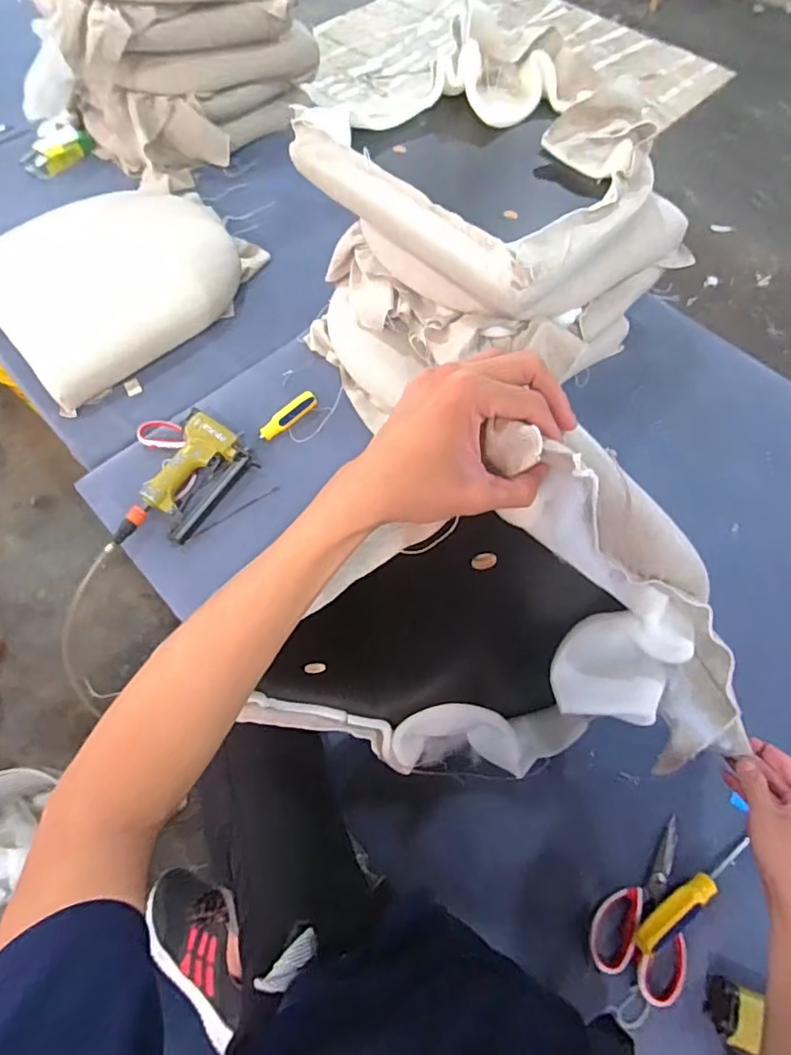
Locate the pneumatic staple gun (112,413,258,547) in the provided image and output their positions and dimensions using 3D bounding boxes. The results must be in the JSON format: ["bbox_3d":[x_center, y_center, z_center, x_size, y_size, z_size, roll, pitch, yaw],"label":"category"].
[{"bbox_3d":[-0.327,-0.059,0.889,0.115,0.067,0.235,24,66,11],"label":"pneumatic staple gun"}]

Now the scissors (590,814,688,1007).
[{"bbox_3d":[0.303,0.438,0.659,0.102,0.020,0.182,27,66,13],"label":"scissors"}]

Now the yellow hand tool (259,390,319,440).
[{"bbox_3d":[-0.185,-0.193,0.963,0.113,0.019,0.028,-38,69,-17],"label":"yellow hand tool"}]

